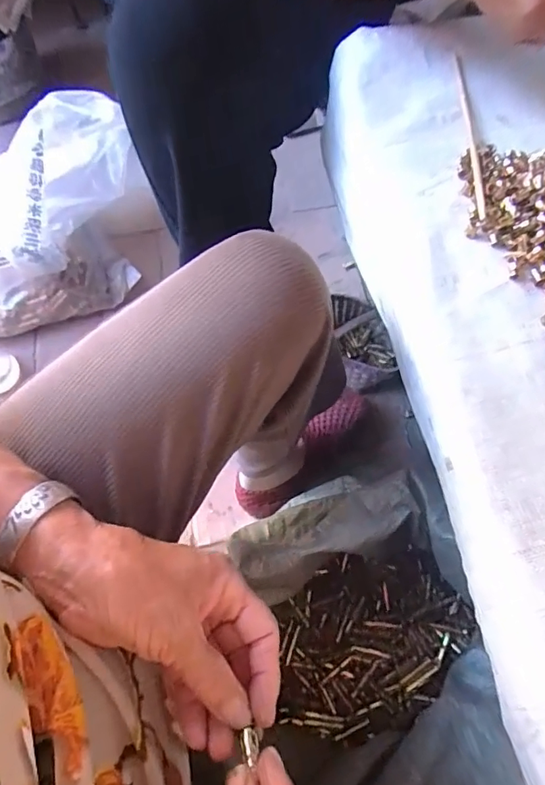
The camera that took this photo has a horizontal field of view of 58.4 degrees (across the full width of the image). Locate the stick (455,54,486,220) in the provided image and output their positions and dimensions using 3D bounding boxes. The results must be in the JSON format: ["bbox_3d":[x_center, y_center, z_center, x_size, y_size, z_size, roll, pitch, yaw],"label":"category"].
[{"bbox_3d":[0.172,-0.229,0.424,0.009,0.007,0.199,3,67,4],"label":"stick"}]

